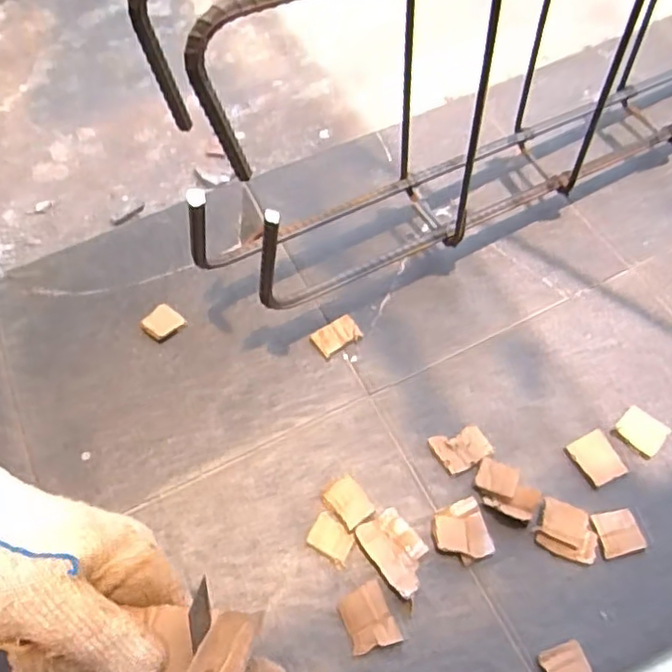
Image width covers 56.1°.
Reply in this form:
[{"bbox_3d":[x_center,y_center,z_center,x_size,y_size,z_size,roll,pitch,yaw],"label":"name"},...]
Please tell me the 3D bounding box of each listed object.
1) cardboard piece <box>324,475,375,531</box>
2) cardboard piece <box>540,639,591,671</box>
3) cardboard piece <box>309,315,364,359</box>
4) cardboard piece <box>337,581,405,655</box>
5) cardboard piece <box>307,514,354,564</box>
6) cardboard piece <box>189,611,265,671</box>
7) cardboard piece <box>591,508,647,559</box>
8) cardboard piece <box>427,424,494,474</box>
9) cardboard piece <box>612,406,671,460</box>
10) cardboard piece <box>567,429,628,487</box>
[{"bbox_3d":[0.011,0.139,0.527,0.028,0.006,0.039,-35,65,-15],"label":"cardboard piece"},{"bbox_3d":[0.170,0.244,0.461,0.031,0.004,0.033,-18,53,-9],"label":"cardboard piece"},{"bbox_3d":[0.001,0.000,0.607,0.044,0.009,0.029,-31,64,-13],"label":"cardboard piece"},{"bbox_3d":[0.025,0.220,0.489,0.037,0.012,0.045,-21,62,-8],"label":"cardboard piece"},{"bbox_3d":[-0.004,0.165,0.515,0.035,0.008,0.028,25,70,21],"label":"cardboard piece"},{"bbox_3d":[-0.049,0.138,0.280,0.024,0.004,0.037,-2,28,12],"label":"cardboard piece"},{"bbox_3d":[0.227,0.158,0.507,0.034,0.007,0.034,-12,61,-3],"label":"cardboard piece"},{"bbox_3d":[0.110,0.098,0.546,0.048,0.005,0.035,-17,62,-6],"label":"cardboard piece"},{"bbox_3d":[0.265,0.083,0.547,0.038,0.007,0.035,38,70,21],"label":"cardboard piece"},{"bbox_3d":[0.224,0.104,0.539,0.037,0.004,0.041,-24,63,-10],"label":"cardboard piece"}]

